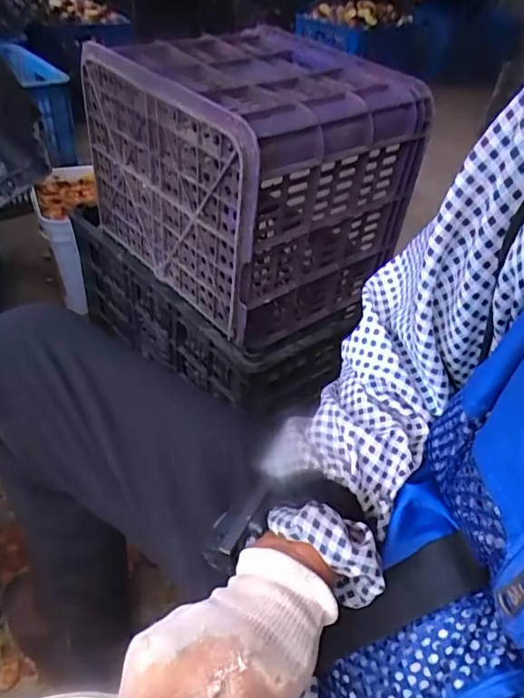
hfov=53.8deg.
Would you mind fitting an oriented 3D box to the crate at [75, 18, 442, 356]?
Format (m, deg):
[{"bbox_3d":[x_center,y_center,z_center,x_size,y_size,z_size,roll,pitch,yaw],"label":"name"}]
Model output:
[{"bbox_3d":[-0.024,-0.239,0.746,0.328,0.305,0.345,-26,52,-33],"label":"crate"}]

